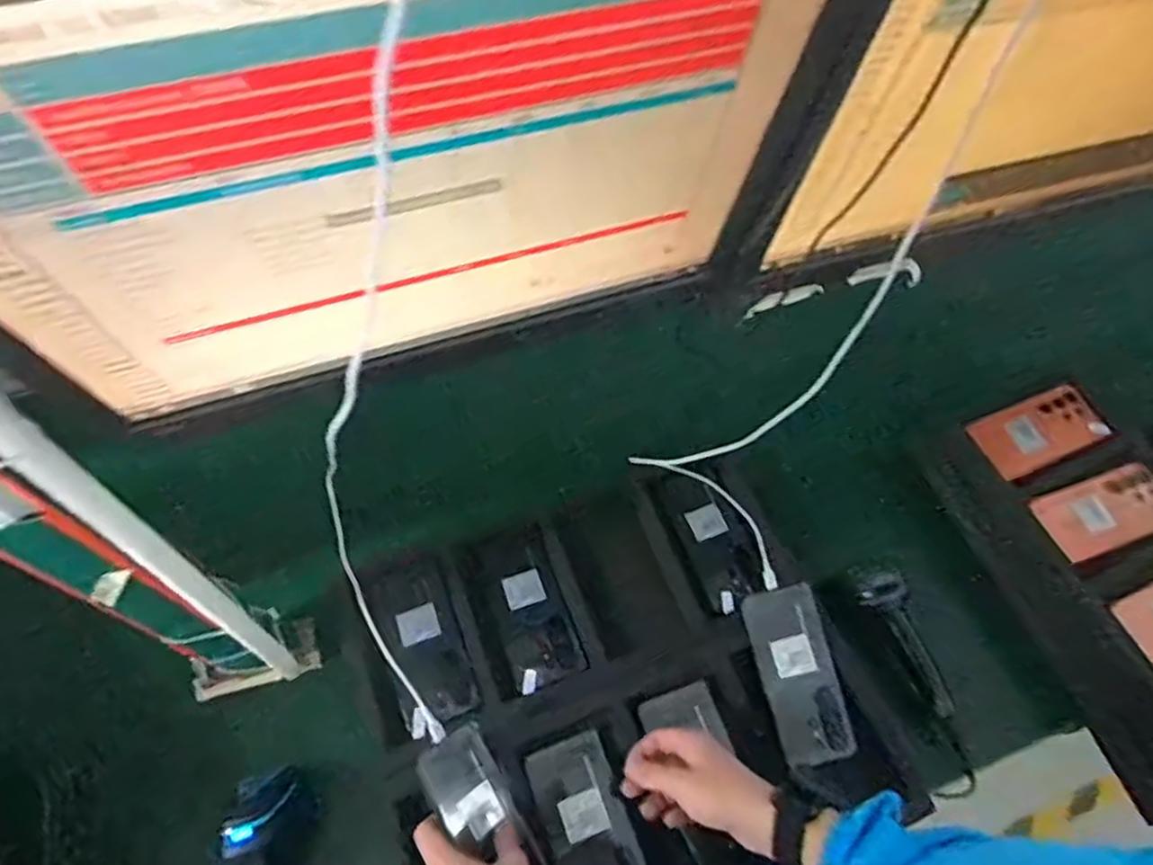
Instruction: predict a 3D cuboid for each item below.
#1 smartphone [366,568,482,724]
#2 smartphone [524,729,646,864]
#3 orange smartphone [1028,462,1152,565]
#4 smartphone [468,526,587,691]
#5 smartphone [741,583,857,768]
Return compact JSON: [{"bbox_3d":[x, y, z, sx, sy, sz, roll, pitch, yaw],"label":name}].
[{"bbox_3d":[-0.161,0.226,0.758,0.081,0.013,0.156,-16,65,-24],"label":"smartphone"},{"bbox_3d":[0.015,0.371,0.660,0.076,0.015,0.168,-18,64,-13],"label":"smartphone"},{"bbox_3d":[0.578,0.085,0.782,0.131,0.010,0.077,-24,65,5],"label":"orange smartphone"},{"bbox_3d":[-0.053,0.194,0.790,0.078,0.013,0.166,-20,64,-14],"label":"smartphone"},{"bbox_3d":[0.221,0.240,0.715,0.072,0.009,0.163,-16,75,7],"label":"smartphone"}]

